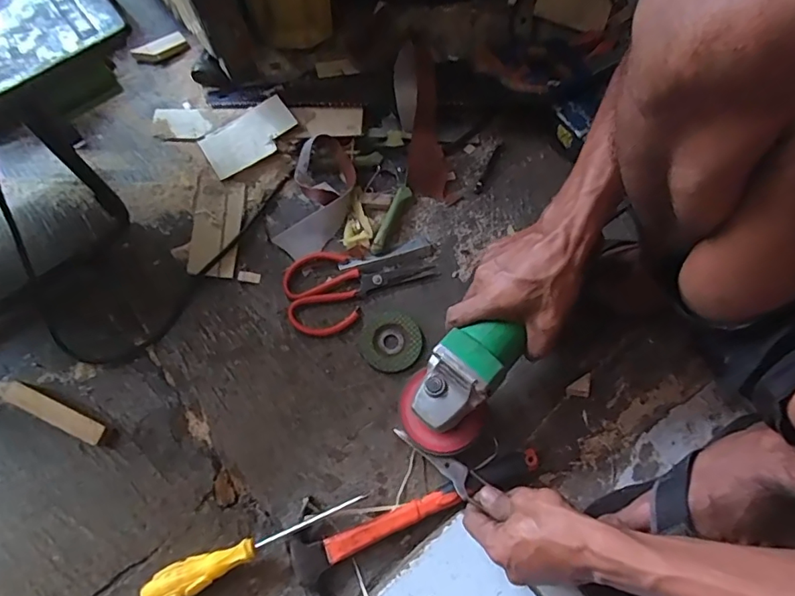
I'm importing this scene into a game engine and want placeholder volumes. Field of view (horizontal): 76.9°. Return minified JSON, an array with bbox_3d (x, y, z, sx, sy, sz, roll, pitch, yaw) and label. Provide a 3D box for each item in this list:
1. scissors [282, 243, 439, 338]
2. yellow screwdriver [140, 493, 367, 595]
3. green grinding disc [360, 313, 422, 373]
[{"bbox_3d":[-0.040,-0.016,0.586,0.177,0.009,0.097,-11,69,-6],"label":"scissors"},{"bbox_3d":[-0.136,0.237,0.481,0.214,0.030,0.032,-23,71,-10],"label":"yellow screwdriver"},{"bbox_3d":[-0.007,0.049,0.564,0.065,0.004,0.067,0,69,-1],"label":"green grinding disc"}]

